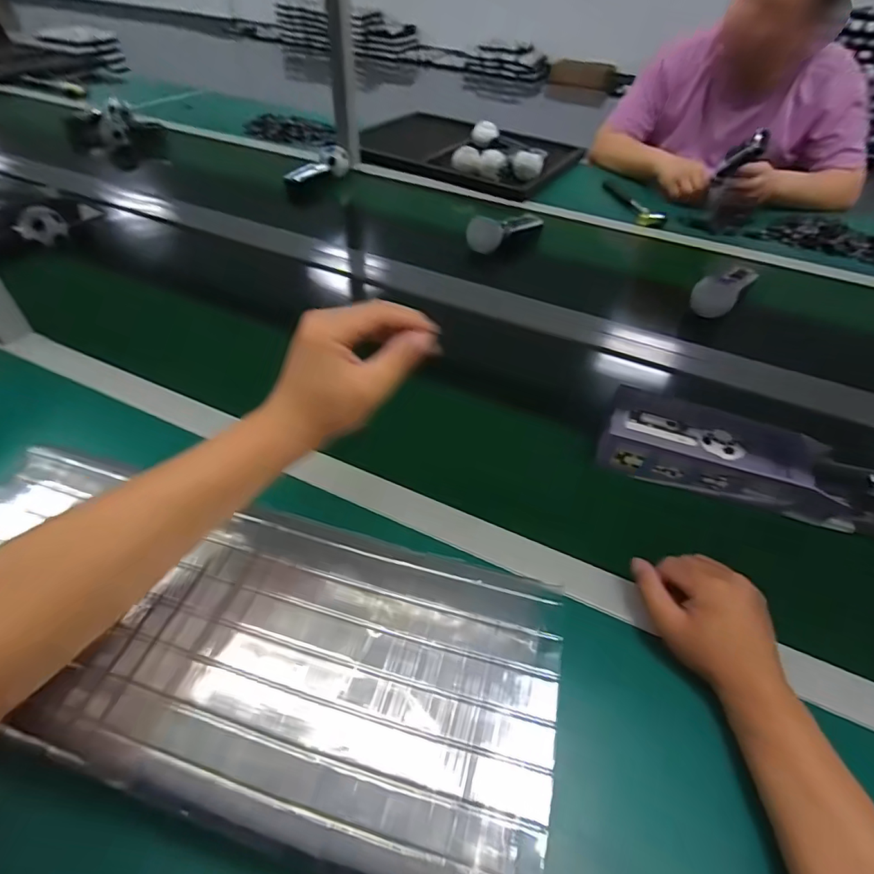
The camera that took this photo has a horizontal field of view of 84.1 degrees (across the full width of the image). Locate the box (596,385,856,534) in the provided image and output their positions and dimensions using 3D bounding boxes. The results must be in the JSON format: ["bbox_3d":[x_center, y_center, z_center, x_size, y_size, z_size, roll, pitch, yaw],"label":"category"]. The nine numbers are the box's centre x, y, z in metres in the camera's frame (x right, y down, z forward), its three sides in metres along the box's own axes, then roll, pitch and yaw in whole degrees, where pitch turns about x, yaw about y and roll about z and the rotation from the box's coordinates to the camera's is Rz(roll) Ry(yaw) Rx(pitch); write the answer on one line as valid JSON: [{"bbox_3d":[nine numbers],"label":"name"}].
[{"bbox_3d":[0.299,0.018,0.505,0.247,0.067,0.078,13,47,6],"label":"box"}]

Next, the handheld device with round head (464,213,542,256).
[{"bbox_3d":[0.134,-0.383,0.886,0.174,0.052,0.057,-31,57,-30],"label":"handheld device with round head"}]

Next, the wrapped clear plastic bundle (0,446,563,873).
[{"bbox_3d":[-0.150,0.123,0.319,0.446,0.026,0.177,15,47,8],"label":"wrapped clear plastic bundle"}]

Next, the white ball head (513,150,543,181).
[{"bbox_3d":[0.201,-0.599,1.078,0.063,0.054,0.054,15,47,9],"label":"white ball head"}]

